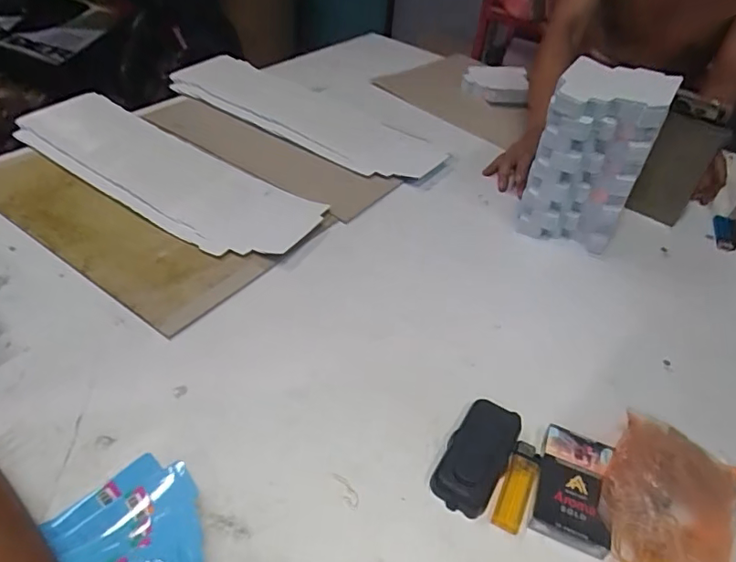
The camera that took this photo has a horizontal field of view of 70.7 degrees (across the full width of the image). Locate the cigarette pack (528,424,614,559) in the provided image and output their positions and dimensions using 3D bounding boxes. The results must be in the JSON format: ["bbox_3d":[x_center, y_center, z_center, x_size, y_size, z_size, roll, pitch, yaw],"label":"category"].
[{"bbox_3d":[0.176,0.176,0.445,0.058,0.022,0.099,16,45,13],"label":"cigarette pack"}]

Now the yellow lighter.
[{"bbox_3d":[0.129,0.177,0.449,0.026,0.013,0.079,20,46,17],"label":"yellow lighter"}]

